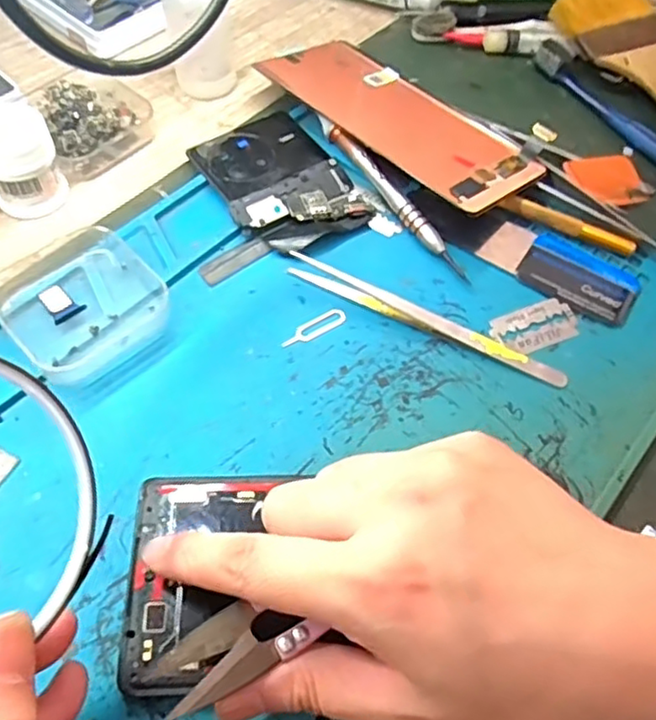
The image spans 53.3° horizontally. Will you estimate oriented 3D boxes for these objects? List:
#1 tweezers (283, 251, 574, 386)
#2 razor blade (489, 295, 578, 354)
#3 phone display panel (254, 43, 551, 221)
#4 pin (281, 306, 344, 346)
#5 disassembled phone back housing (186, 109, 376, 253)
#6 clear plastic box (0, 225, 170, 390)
[{"bbox_3d":[0.044,-0.020,0.299,0.135,0.006,0.012,26,61,11],"label":"tweezers"},{"bbox_3d":[0.096,-0.016,0.302,0.040,0.004,0.022,-19,63,-15],"label":"razor blade"},{"bbox_3d":[0.038,-0.132,0.355,0.068,0.004,0.155,-35,65,-31],"label":"phone display panel"},{"bbox_3d":[-0.006,-0.015,0.295,0.033,0.004,0.011,-29,66,-20],"label":"pin"},{"bbox_3d":[-0.025,-0.093,0.337,0.065,0.008,0.088,-29,66,-20],"label":"disassembled phone back housing"},{"bbox_3d":[-0.108,-0.027,0.287,0.065,0.016,0.070,-38,69,-23],"label":"clear plastic box"}]

